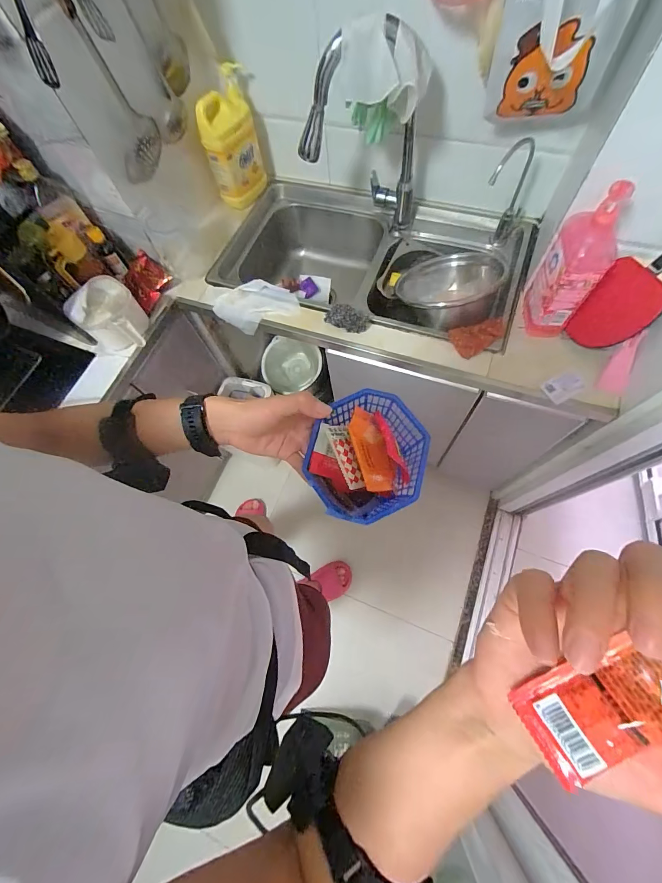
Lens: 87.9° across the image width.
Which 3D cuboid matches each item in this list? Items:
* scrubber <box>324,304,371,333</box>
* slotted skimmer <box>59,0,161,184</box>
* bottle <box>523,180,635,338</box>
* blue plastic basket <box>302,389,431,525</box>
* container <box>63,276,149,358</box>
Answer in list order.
[{"bbox_3d":[0.038,-0.287,0.802,0.107,0.045,0.042,16,70,9],"label":"scrubber"},{"bbox_3d":[-0.410,-0.671,0.614,0.057,0.347,0.090,15,70,8],"label":"slotted skimmer"},{"bbox_3d":[0.466,-0.333,0.660,0.082,0.281,0.112,9,69,6],"label":"bottle"},{"bbox_3d":[0.034,0.015,0.331,0.115,0.046,0.112,-1,69,2],"label":"blue plastic basket"},{"bbox_3d":[-0.520,-0.285,0.825,0.146,0.122,0.134,-42,73,-13],"label":"container"}]

